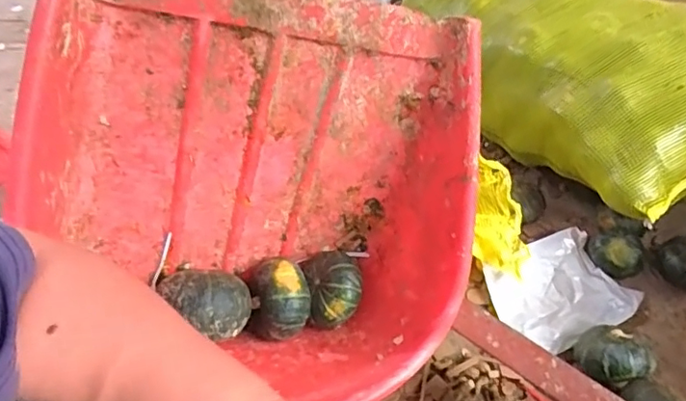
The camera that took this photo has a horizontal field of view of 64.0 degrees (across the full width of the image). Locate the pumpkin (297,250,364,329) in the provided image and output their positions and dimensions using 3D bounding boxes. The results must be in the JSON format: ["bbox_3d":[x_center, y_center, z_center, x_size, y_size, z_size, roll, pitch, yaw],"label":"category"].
[{"bbox_3d":[-0.014,0.116,0.746,0.077,0.068,0.105,-10,47,-6],"label":"pumpkin"}]

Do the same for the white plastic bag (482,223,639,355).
[{"bbox_3d":[0.359,0.146,0.906,0.215,0.035,0.175,-24,50,-18],"label":"white plastic bag"}]

